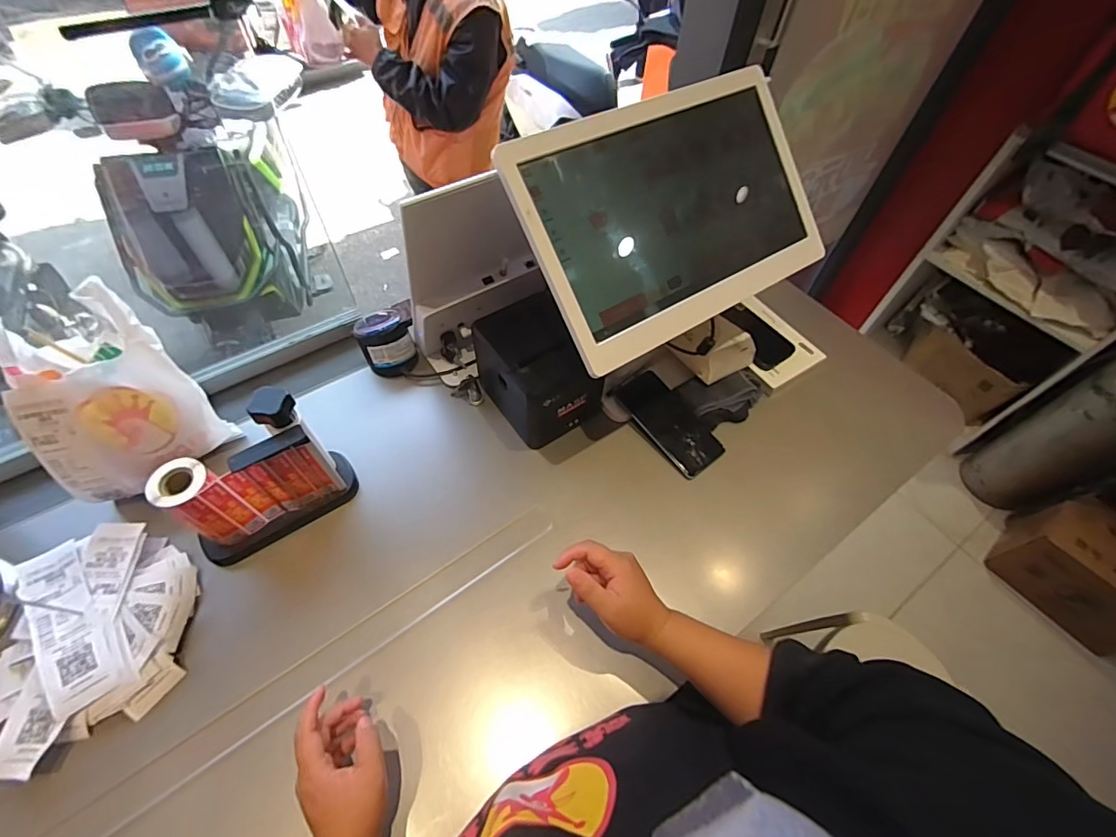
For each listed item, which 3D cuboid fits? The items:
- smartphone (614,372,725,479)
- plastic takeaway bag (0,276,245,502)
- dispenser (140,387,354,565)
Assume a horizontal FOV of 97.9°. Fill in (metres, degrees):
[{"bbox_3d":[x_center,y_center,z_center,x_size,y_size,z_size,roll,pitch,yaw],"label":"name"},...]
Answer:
[{"bbox_3d":[0.158,0.004,0.701,0.075,0.013,0.166,-35,73,-18],"label":"smartphone"},{"bbox_3d":[-0.527,-0.021,0.563,0.126,0.194,0.171,40,63,21],"label":"plastic takeaway bag"},{"bbox_3d":[-0.349,0.071,0.557,0.185,0.178,0.065,-29,62,-20],"label":"dispenser"}]

